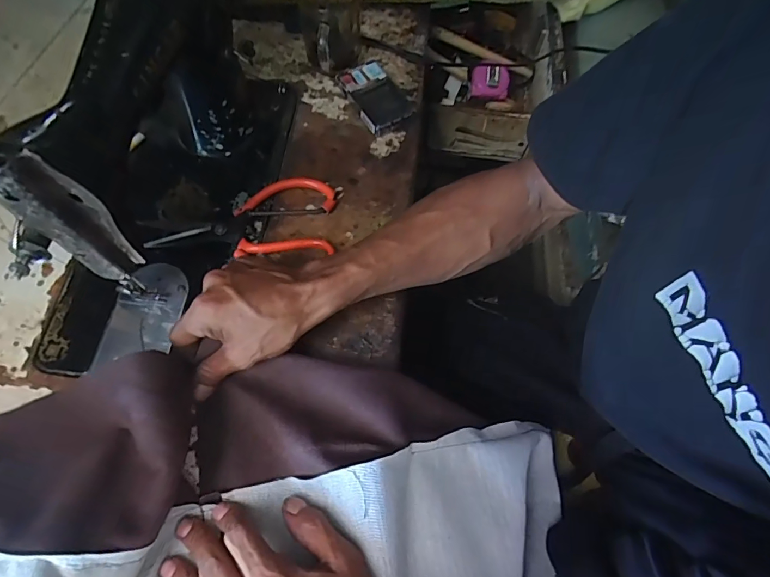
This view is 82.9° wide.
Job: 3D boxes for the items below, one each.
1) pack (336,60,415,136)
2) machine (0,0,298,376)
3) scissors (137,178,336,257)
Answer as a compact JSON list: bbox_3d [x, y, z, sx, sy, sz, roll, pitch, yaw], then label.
[{"bbox_3d":[-0.007,-0.231,0.524,0.065,0.023,0.096,-28,71,-13],"label":"pack"},{"bbox_3d":[-0.203,-0.175,0.398,0.161,0.193,0.342,6,67,1],"label":"machine"},{"bbox_3d":[-0.149,-0.072,0.453,0.190,0.013,0.086,-3,67,-3],"label":"scissors"}]

